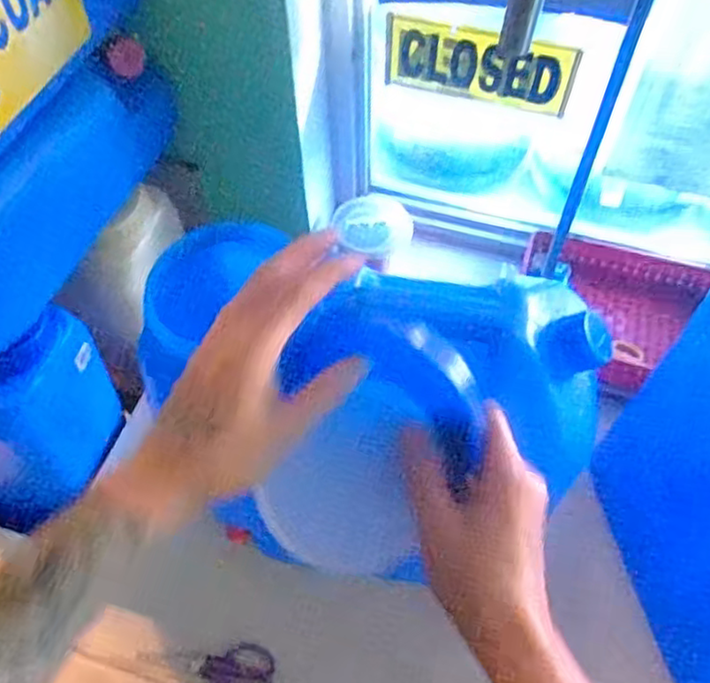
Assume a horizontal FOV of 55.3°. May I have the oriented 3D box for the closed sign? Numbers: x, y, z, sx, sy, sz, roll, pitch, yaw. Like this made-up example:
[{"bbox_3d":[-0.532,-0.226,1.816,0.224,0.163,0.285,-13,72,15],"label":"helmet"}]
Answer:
[{"bbox_3d":[0.149,-0.331,0.818,0.223,0.089,0.014,15,59,10],"label":"closed sign"}]

